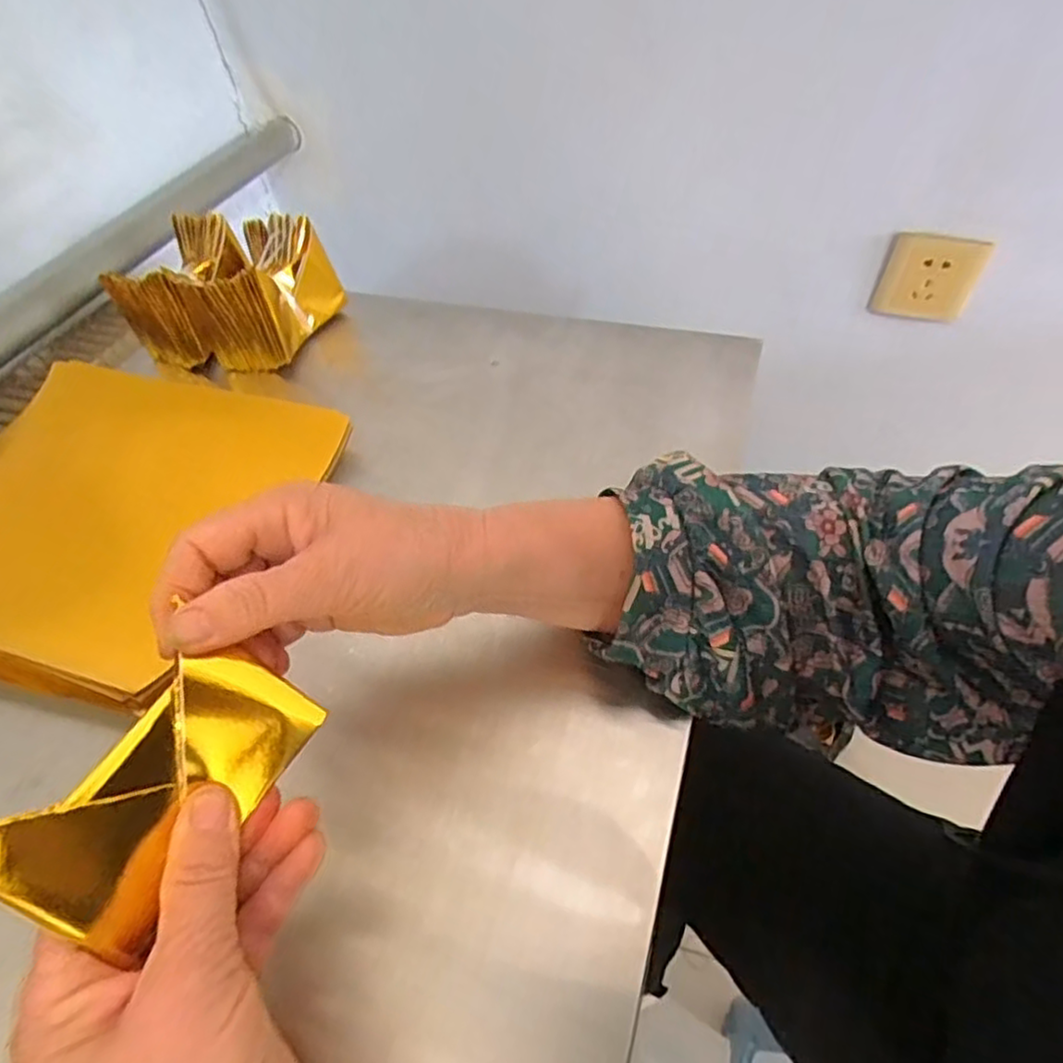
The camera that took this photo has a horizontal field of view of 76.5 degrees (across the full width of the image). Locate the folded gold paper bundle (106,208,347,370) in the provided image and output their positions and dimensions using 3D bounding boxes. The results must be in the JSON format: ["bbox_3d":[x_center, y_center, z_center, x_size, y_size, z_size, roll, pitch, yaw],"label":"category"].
[{"bbox_3d":[-0.237,-0.190,0.535,0.127,0.073,0.113,14,53,17],"label":"folded gold paper bundle"}]

